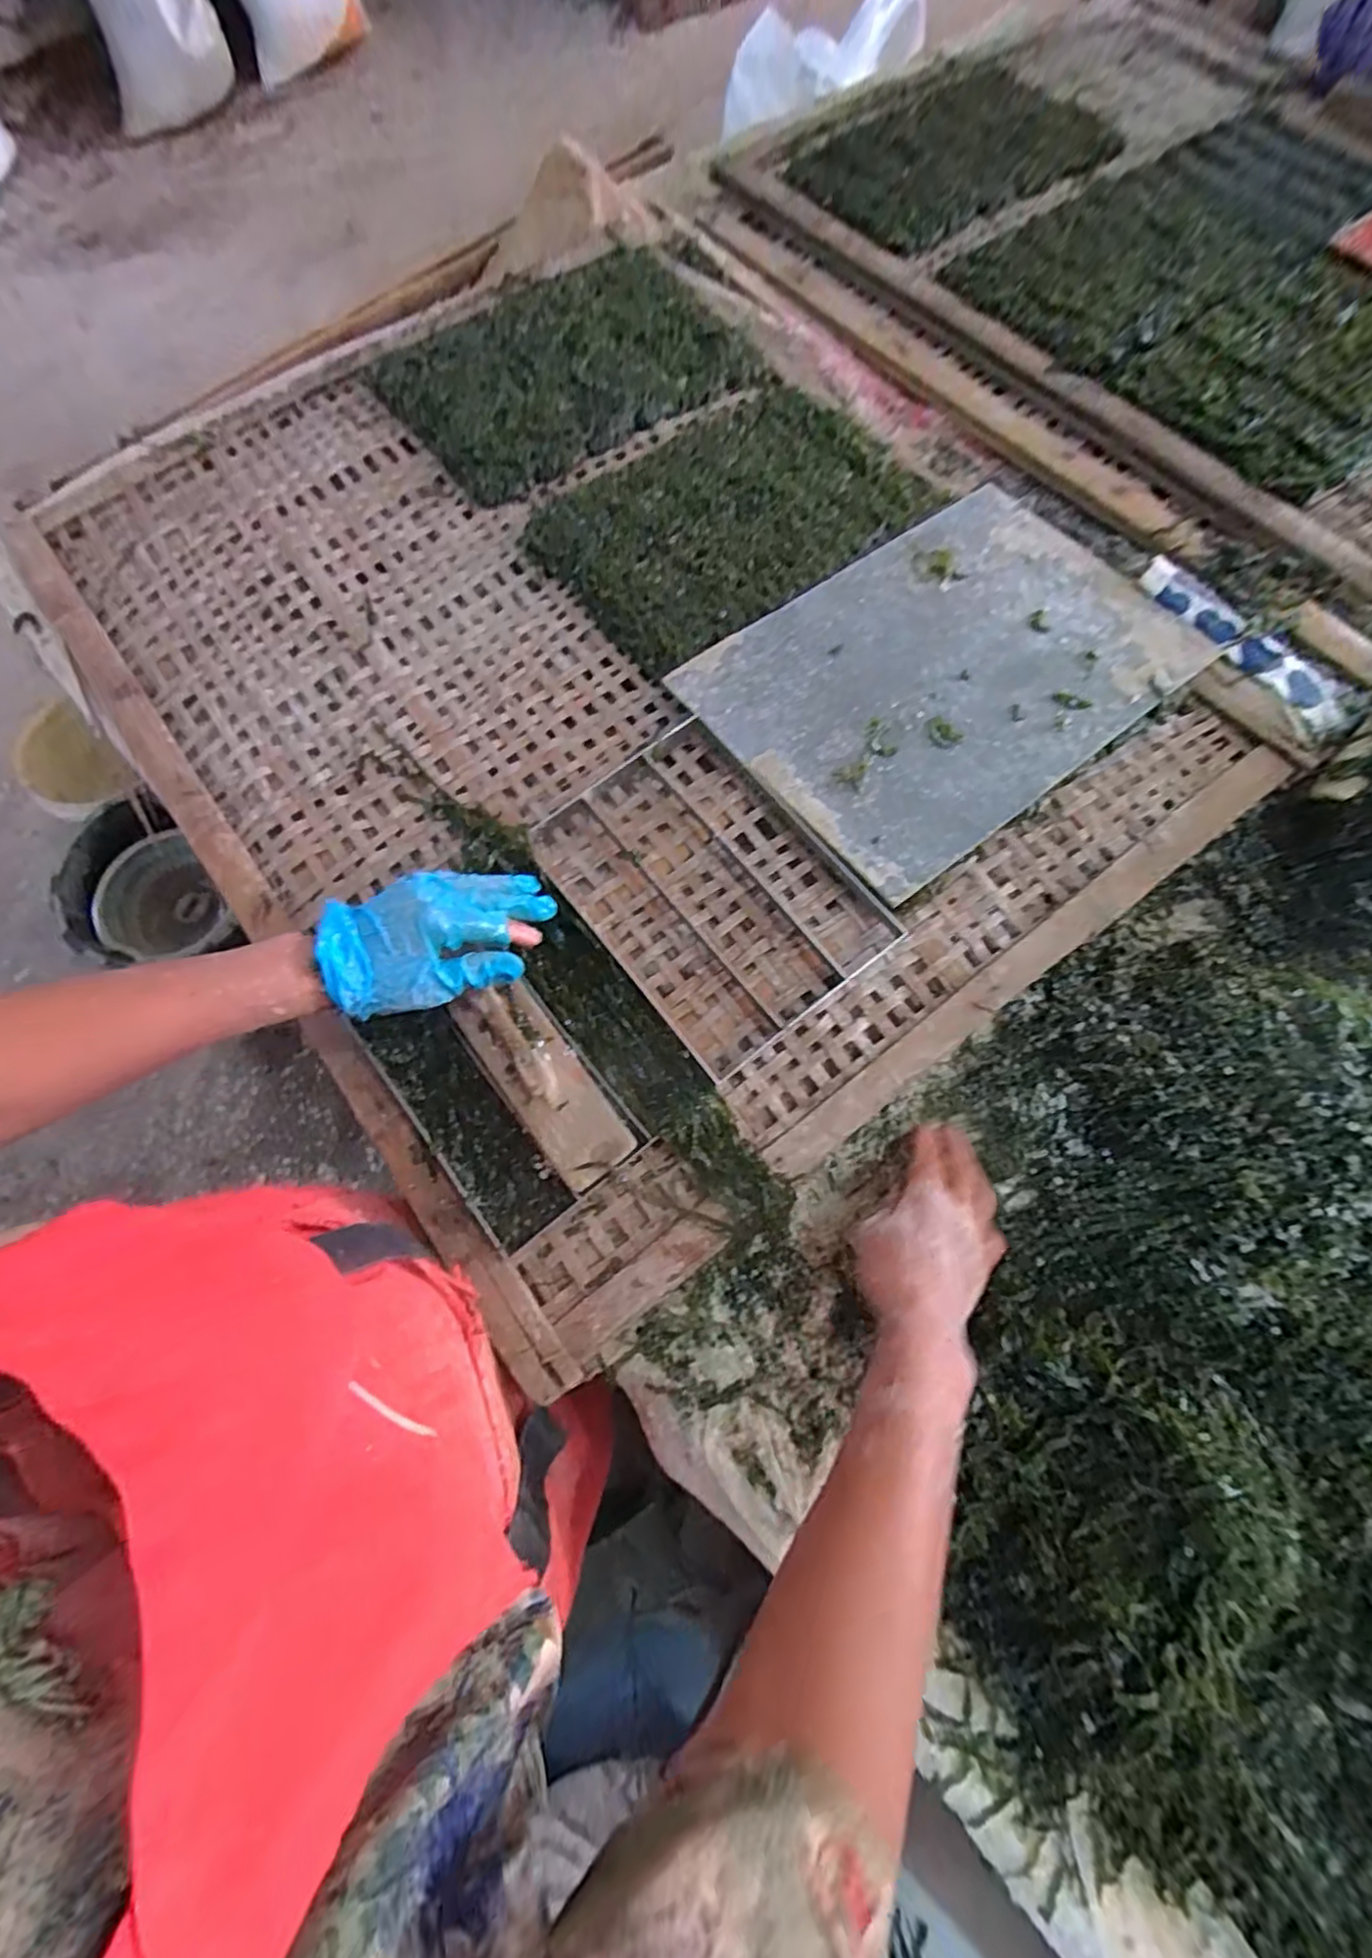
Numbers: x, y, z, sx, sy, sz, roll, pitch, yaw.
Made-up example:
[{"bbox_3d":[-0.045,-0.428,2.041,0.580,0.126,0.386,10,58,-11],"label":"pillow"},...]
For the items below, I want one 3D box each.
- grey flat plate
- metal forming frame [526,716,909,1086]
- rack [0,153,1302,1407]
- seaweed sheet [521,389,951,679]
[{"bbox_3d":[0.230,-0.272,0.587,0.404,0.008,0.269,-37,75,-14],"label":"grey flat plate"},{"bbox_3d":[0.017,-0.072,0.525,0.182,0.030,0.251,-38,76,-9],"label":"metal forming frame"},{"bbox_3d":[-0.044,-0.360,0.619,0.900,0.044,0.978,-37,76,-9],"label":"rack"},{"bbox_3d":[0.046,-0.454,0.656,0.359,0.019,0.244,-37,76,-11],"label":"seaweed sheet"}]

